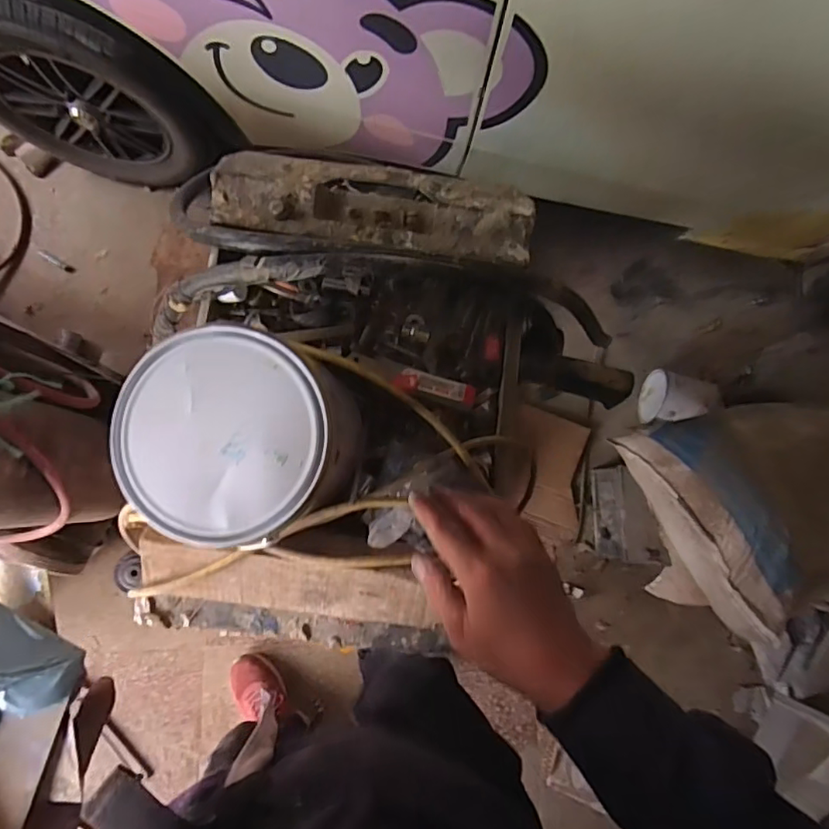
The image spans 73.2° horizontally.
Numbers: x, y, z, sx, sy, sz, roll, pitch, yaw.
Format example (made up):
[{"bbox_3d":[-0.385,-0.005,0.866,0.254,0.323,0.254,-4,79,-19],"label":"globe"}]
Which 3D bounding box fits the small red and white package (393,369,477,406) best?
[{"bbox_3d":[0.022,-0.028,0.557,0.082,0.018,0.023,11,82,-4],"label":"small red and white package"}]

